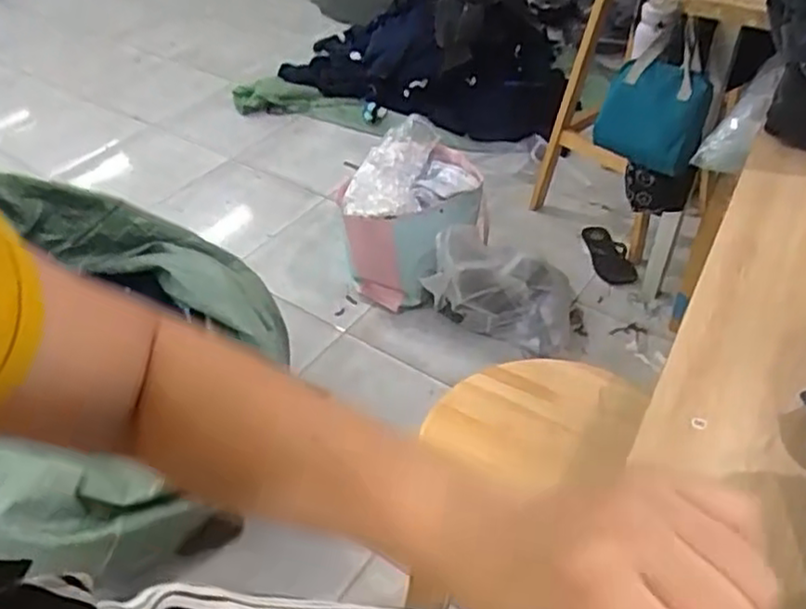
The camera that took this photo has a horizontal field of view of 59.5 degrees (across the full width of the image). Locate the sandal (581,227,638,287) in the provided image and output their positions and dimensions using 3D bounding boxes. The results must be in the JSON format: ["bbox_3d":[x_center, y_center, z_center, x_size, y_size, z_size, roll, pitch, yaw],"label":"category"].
[{"bbox_3d":[0.536,-0.126,1.856,0.092,0.056,0.247,-11,43,-8],"label":"sandal"}]

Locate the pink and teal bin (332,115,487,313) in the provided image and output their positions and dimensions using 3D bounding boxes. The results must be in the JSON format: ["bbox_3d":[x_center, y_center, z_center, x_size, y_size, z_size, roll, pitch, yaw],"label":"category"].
[{"bbox_3d":[0.039,-0.237,1.758,0.305,0.359,0.387,12,44,15],"label":"pink and teal bin"}]

